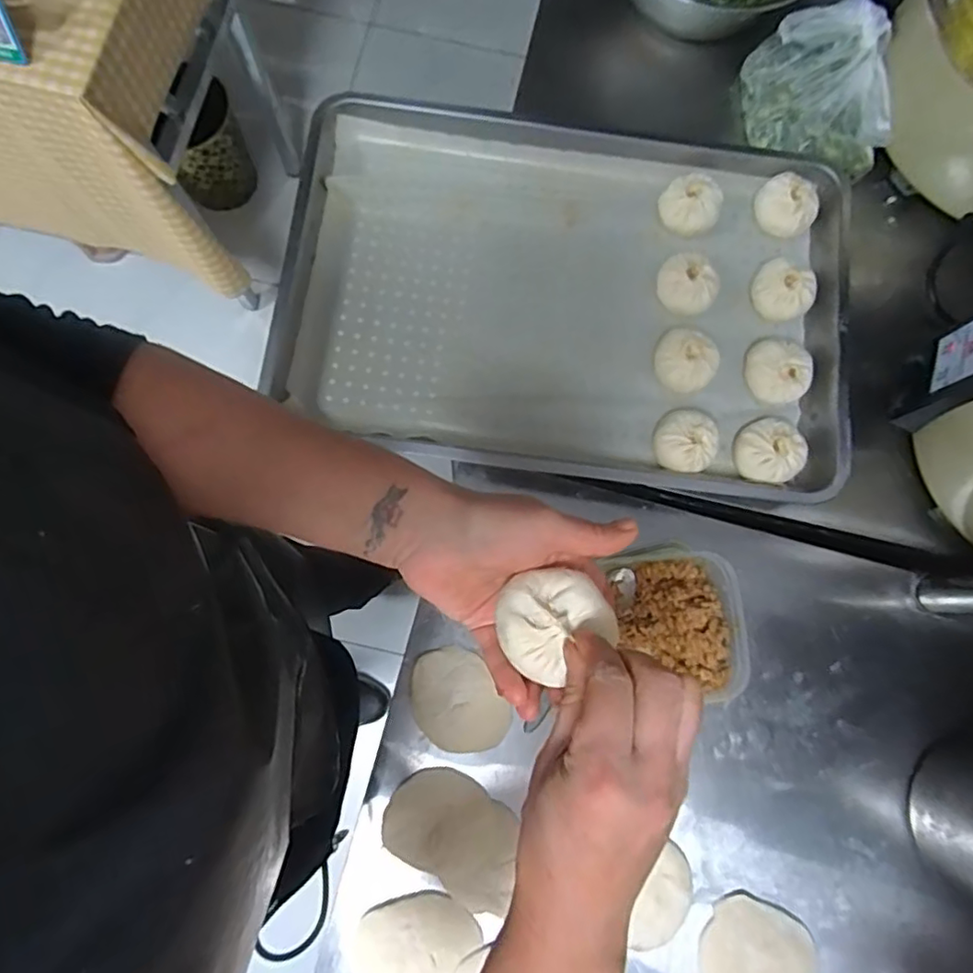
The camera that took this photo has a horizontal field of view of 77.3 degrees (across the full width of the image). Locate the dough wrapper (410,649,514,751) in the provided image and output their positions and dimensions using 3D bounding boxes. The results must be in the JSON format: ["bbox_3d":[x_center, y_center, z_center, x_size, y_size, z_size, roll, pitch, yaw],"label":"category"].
[{"bbox_3d":[-0.030,0.209,0.588,0.078,0.004,0.103,-32,82,-6],"label":"dough wrapper"}]

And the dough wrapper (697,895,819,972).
[{"bbox_3d":[0.253,0.441,0.567,0.101,0.007,0.089,21,80,8],"label":"dough wrapper"}]

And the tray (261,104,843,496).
[{"bbox_3d":[0.093,-0.207,0.670,0.593,0.052,0.396,8,80,0],"label":"tray"}]

